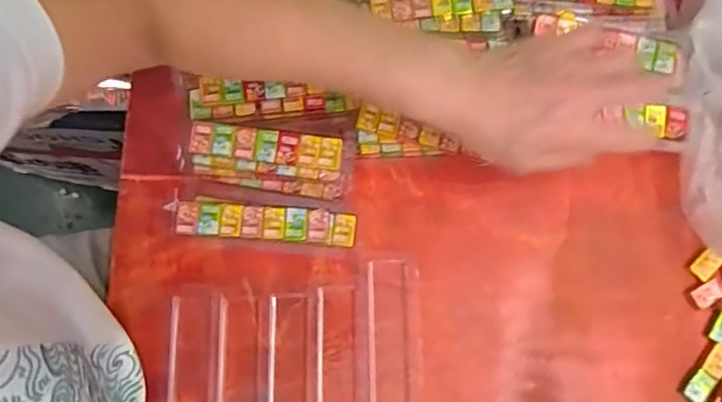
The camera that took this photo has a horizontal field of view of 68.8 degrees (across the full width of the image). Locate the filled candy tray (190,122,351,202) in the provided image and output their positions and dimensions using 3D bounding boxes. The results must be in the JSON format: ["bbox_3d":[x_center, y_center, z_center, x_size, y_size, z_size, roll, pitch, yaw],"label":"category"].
[{"bbox_3d":[-0.076,-0.033,0.433,0.132,0.037,0.049,9,79,1],"label":"filled candy tray"}]

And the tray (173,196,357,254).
[{"bbox_3d":[-0.075,0.018,0.427,0.141,0.024,0.034,5,79,0],"label":"tray"}]

